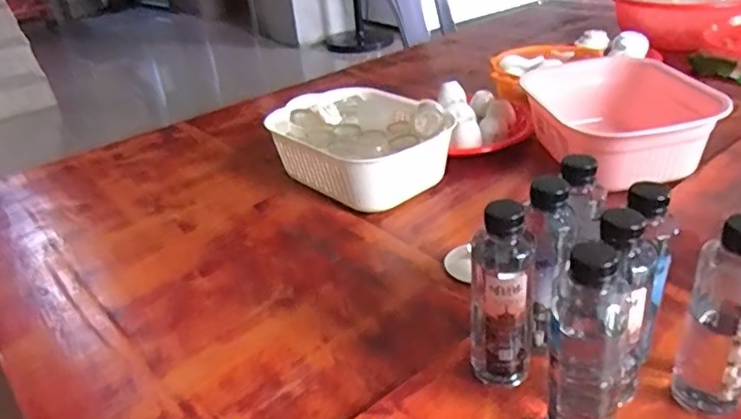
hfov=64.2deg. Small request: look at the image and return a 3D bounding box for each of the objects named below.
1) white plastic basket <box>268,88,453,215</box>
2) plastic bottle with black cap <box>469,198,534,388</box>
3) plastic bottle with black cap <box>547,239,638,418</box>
[{"bbox_3d":[-0.006,-0.103,0.947,0.214,0.116,0.272,-27,35,-31],"label":"white plastic basket"},{"bbox_3d":[0.114,0.083,0.520,0.053,0.190,0.050,-2,30,9],"label":"plastic bottle with black cap"},{"bbox_3d":[0.170,0.105,0.457,0.050,0.178,0.057,12,34,30],"label":"plastic bottle with black cap"}]

